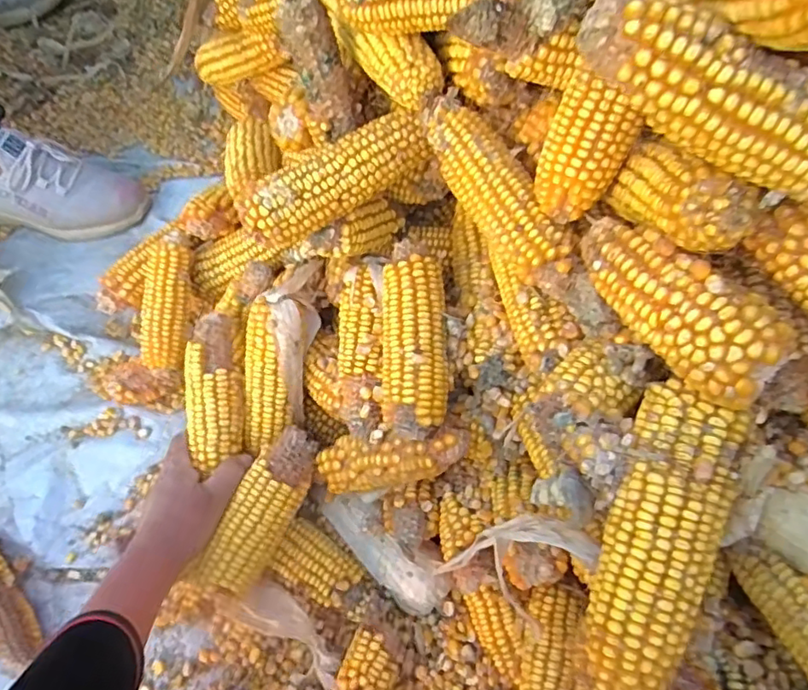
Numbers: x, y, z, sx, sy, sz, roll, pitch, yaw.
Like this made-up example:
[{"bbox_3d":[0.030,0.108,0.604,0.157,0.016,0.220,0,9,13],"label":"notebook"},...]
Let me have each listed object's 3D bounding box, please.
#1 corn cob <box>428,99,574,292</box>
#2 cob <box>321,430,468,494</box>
[{"bbox_3d":[0.059,-0.096,0.377,0.035,0.033,0.148,-28,65,-12],"label":"corn cob"},{"bbox_3d":[-0.008,0.094,0.476,0.141,0.051,0.043,-16,57,32],"label":"cob"}]

